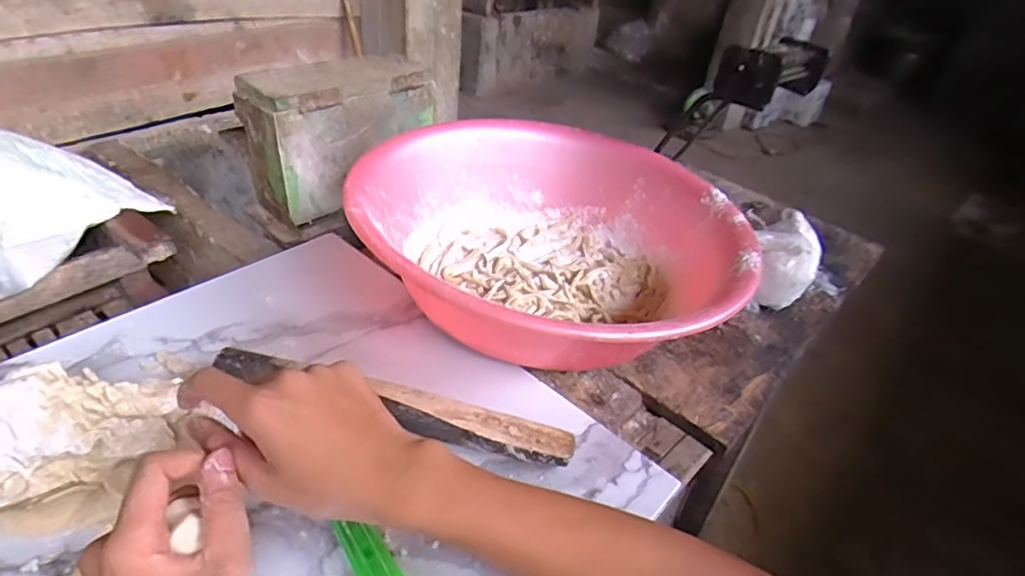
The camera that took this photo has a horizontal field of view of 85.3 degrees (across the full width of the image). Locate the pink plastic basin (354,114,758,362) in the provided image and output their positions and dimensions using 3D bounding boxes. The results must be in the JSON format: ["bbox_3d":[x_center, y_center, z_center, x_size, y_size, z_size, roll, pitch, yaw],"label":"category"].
[{"bbox_3d":[0.045,-0.043,0.611,0.398,0.138,0.386,5,35,-3],"label":"pink plastic basin"}]

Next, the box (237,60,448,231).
[{"bbox_3d":[-0.321,-0.298,1.063,0.138,0.223,0.334,28,40,27],"label":"box"}]

